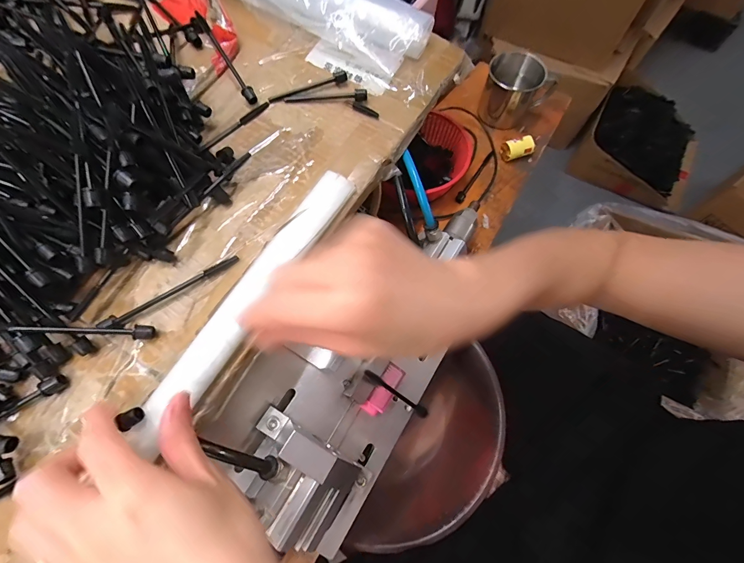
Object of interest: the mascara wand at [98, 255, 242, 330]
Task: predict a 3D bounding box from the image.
[{"bbox_3d":[-0.142,0.006,0.244,0.097,0.008,0.010,-33,70,-13],"label":"mascara wand"}]

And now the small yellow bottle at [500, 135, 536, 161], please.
[{"bbox_3d":[0.195,-0.179,0.460,0.038,0.030,0.022,-16,67,-6],"label":"small yellow bottle"}]

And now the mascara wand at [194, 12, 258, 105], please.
[{"bbox_3d":[-0.132,-0.201,0.310,0.010,0.011,0.098,-32,85,-13],"label":"mascara wand"}]

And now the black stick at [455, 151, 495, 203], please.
[{"bbox_3d":[0.139,-0.144,0.455,0.011,0.007,0.102,31,70,13],"label":"black stick"}]

